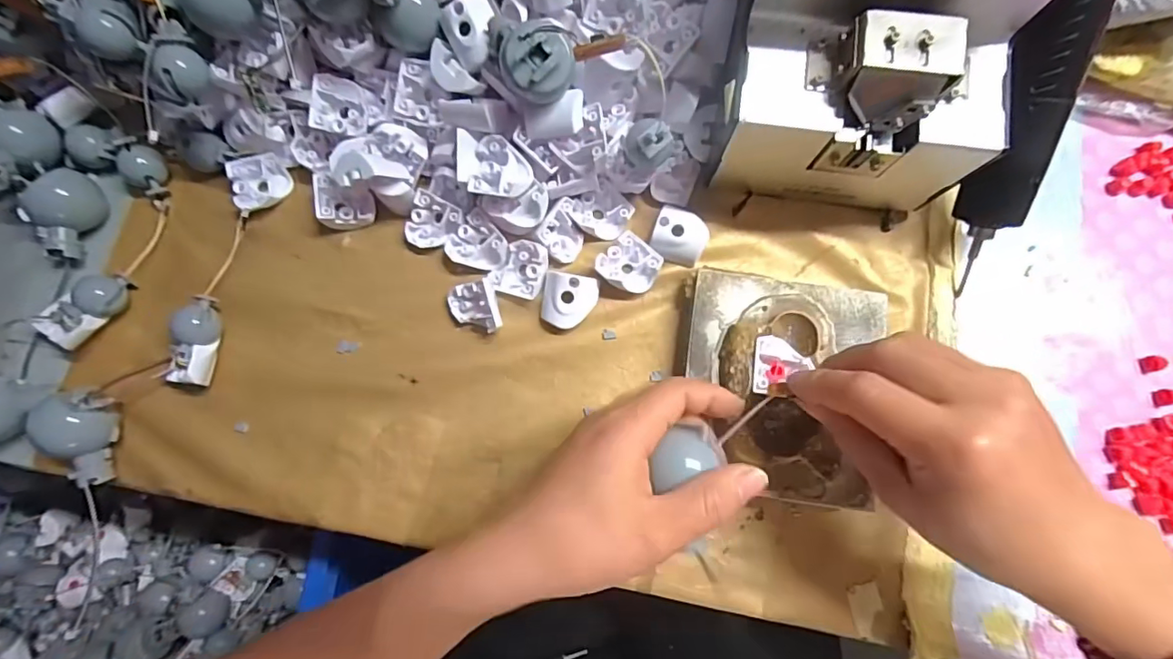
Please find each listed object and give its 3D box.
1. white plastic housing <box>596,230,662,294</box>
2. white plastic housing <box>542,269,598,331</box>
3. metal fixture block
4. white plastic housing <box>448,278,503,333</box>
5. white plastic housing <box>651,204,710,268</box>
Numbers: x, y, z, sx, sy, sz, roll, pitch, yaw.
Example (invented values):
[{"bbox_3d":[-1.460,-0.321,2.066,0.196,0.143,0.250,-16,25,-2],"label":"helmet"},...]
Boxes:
[{"bbox_3d":[0.025,-0.038,0.307,0.032,0.009,0.030,39,84,8],"label":"white plastic housing"},{"bbox_3d":[-0.011,-0.016,0.302,0.031,0.015,0.029,10,81,4],"label":"white plastic housing"},{"bbox_3d":[0.103,0.031,0.289,0.102,0.038,0.115,9,81,4],"label":"metal fixture block"},{"bbox_3d":[-0.064,-0.012,0.303,0.028,0.028,0.032,-20,80,-1],"label":"white plastic housing"},{"bbox_3d":[0.055,-0.054,0.309,0.031,0.011,0.029,19,82,5],"label":"white plastic housing"}]

